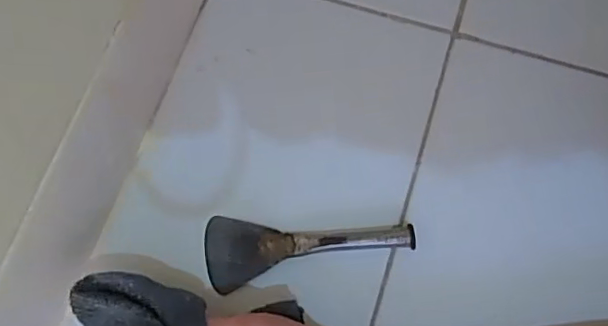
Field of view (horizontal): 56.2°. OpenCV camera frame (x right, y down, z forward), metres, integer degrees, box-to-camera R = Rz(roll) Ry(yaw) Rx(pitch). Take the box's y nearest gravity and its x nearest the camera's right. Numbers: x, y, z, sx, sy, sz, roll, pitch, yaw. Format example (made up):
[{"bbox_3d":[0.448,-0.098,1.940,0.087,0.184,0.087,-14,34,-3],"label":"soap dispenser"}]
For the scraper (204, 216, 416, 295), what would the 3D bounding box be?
[{"bbox_3d":[0.002,0.052,0.390,0.140,0.015,0.048,-10,75,-3],"label":"scraper"}]

